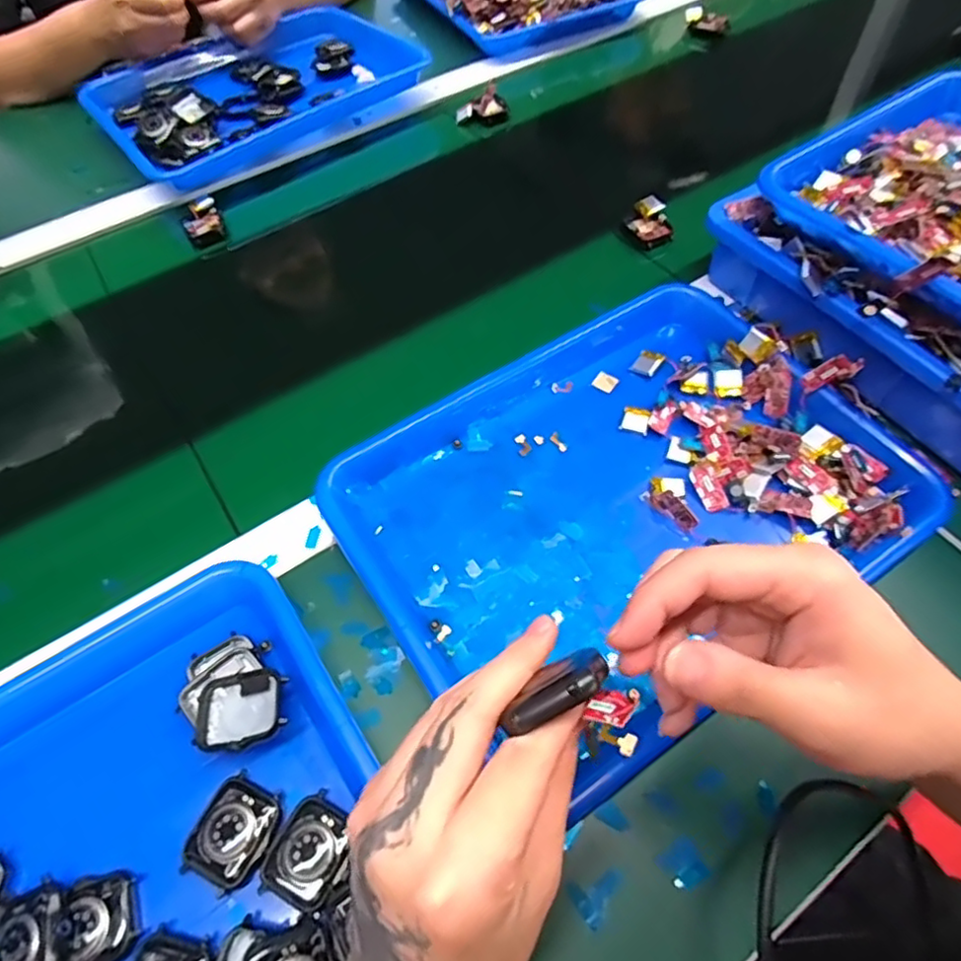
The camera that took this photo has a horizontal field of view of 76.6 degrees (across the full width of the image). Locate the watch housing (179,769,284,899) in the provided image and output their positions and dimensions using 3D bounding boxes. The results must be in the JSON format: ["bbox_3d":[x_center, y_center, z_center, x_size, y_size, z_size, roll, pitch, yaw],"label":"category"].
[{"bbox_3d":[-0.122,0.175,0.301,0.036,0.015,0.046,24,63,15],"label":"watch housing"}]

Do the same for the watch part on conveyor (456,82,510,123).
[{"bbox_3d":[0.002,-0.415,0.670,0.059,0.029,0.028,-9,59,-4],"label":"watch part on conveyor"}]

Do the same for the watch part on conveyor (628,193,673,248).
[{"bbox_3d":[0.156,-0.237,0.562,0.035,0.014,0.053,-24,66,10],"label":"watch part on conveyor"}]

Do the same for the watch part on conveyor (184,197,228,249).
[{"bbox_3d":[-0.266,-0.247,0.585,0.035,0.018,0.045,-25,61,-12],"label":"watch part on conveyor"}]

